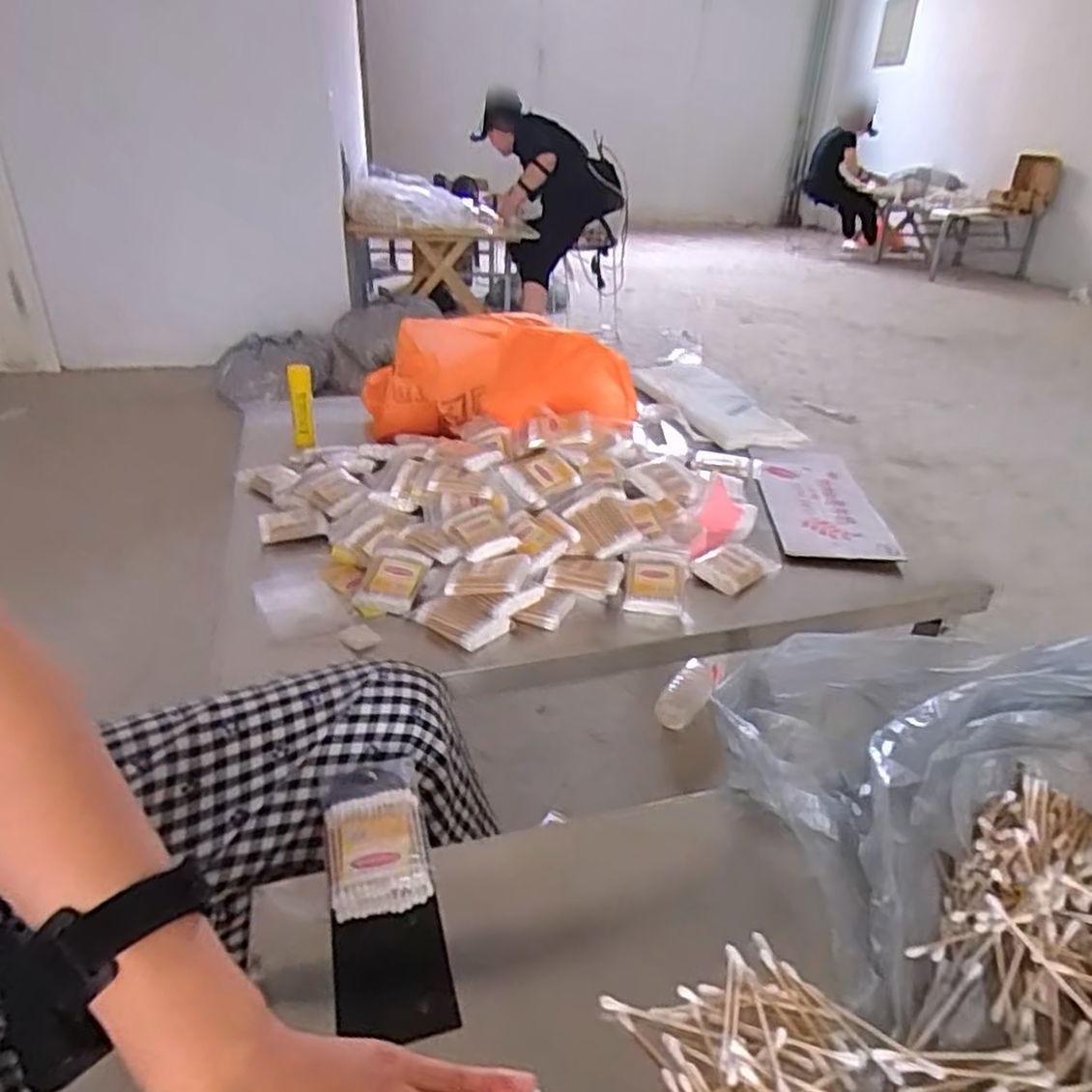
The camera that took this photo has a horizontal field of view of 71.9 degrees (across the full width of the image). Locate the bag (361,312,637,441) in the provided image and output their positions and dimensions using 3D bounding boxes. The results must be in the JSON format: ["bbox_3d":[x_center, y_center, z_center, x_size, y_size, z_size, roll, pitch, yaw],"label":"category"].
[{"bbox_3d":[-0.060,-0.215,0.956,0.325,0.126,0.123,10,31,15],"label":"bag"}]

